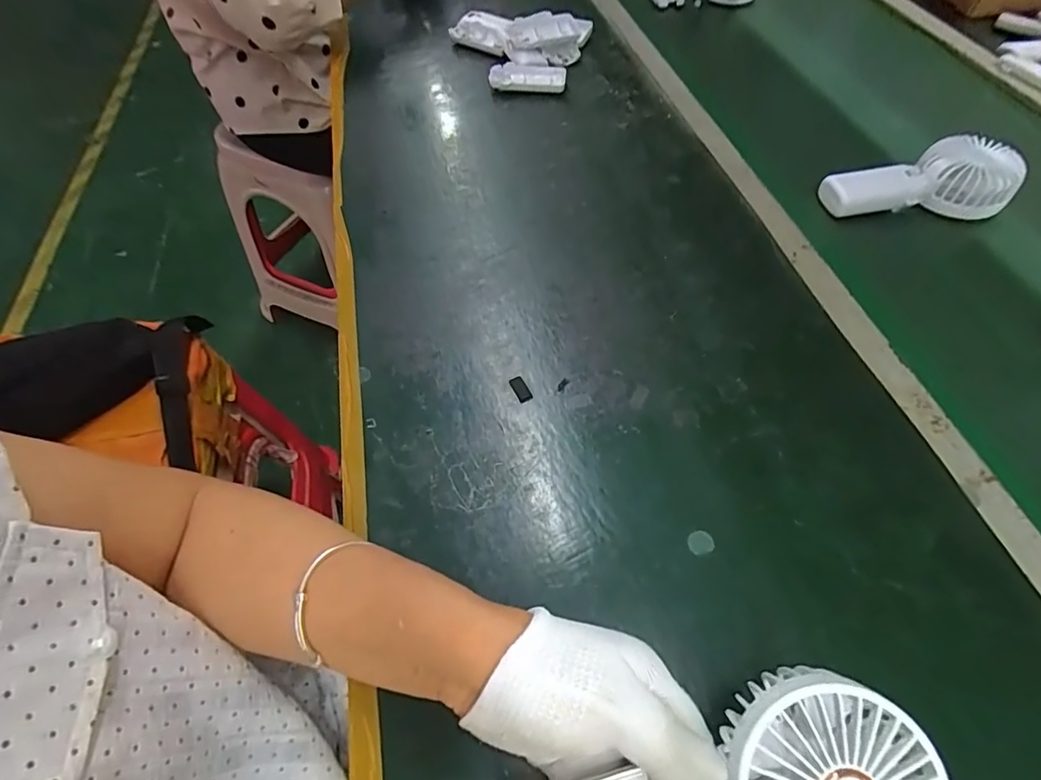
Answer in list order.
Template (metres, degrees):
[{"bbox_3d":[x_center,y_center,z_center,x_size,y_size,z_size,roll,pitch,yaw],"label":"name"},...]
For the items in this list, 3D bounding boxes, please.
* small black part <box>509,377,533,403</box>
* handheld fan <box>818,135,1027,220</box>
[{"bbox_3d":[0.000,-0.001,0.395,0.012,0.004,0.024,-23,59,-13],"label":"small black part"},{"bbox_3d":[0.394,-0.203,0.497,0.175,0.042,0.081,-14,58,-8],"label":"handheld fan"}]

